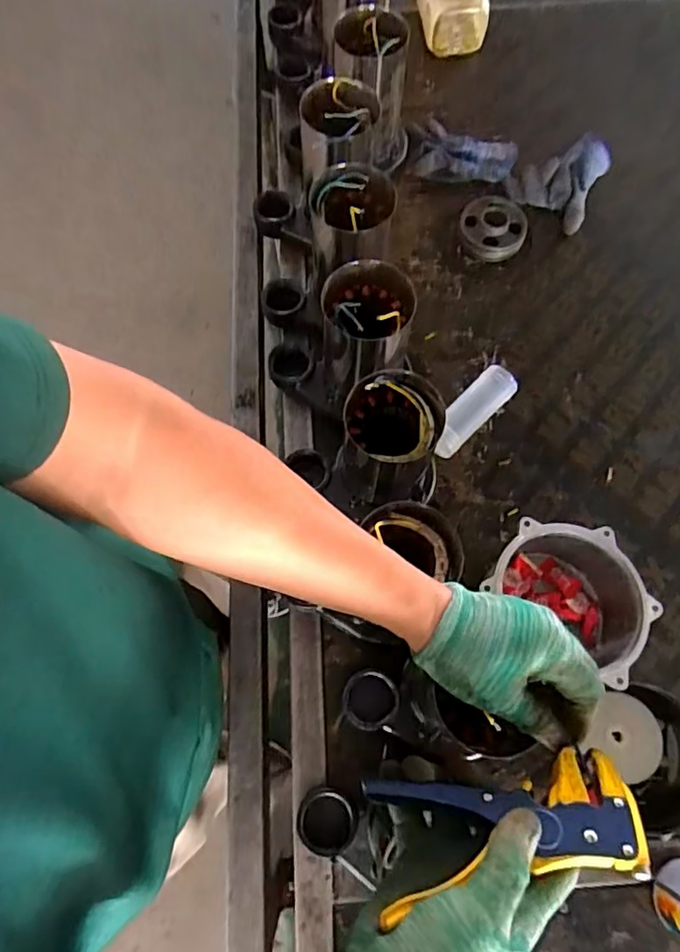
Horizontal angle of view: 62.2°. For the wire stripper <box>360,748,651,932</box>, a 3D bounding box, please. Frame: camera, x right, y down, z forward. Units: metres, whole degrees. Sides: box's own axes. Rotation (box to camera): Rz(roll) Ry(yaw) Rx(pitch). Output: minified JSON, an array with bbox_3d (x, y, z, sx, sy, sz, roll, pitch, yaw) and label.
[{"bbox_3d":[0.103,0.222,0.355,0.164,0.024,0.077,-9,40,-2],"label":"wire stripper"}]

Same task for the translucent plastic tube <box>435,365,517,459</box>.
[{"bbox_3d":[0.158,-0.076,0.686,0.043,0.045,0.132,41,75,14],"label":"translucent plastic tube"}]

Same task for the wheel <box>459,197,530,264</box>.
[{"bbox_3d":[0.208,-0.339,0.764,0.088,0.023,0.094,0,70,0],"label":"wheel"}]

